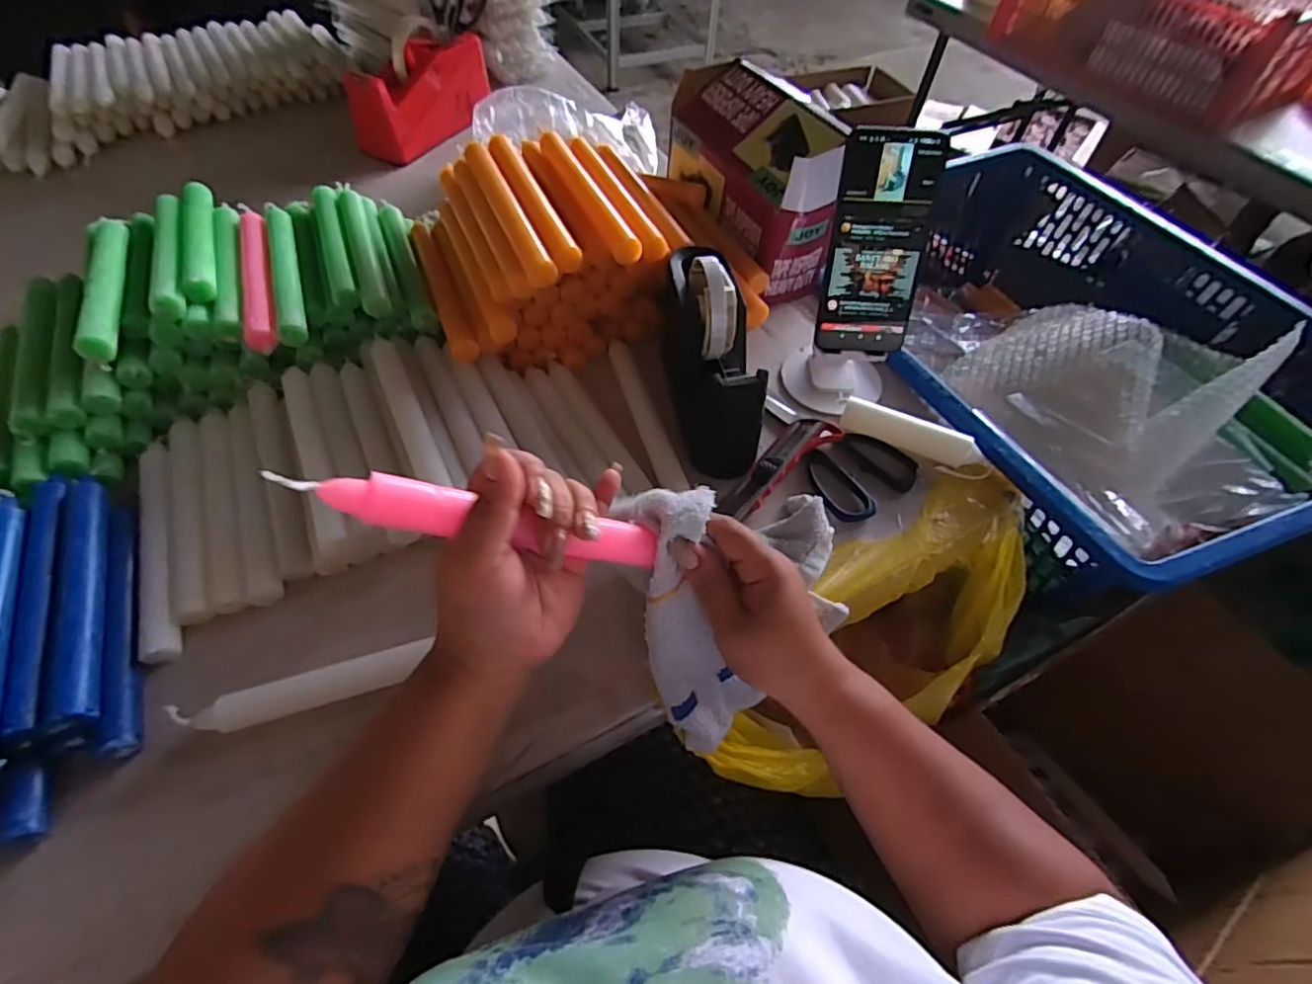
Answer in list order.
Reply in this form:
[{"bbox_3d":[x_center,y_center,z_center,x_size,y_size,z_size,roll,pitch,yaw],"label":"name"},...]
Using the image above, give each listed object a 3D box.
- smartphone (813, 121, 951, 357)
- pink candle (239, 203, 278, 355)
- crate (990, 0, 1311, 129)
[{"bbox_3d":[0.176,-0.192,0.470,0.075,0.162,0.006,4,28,2],"label":"smartphone"},{"bbox_3d":[-0.363,-0.204,0.542,0.025,0.016,0.214,-18,57,-14],"label":"pink candle"},{"bbox_3d":[0.900,-0.838,1.035,0.375,0.156,0.467,-26,59,-19],"label":"crate"}]

